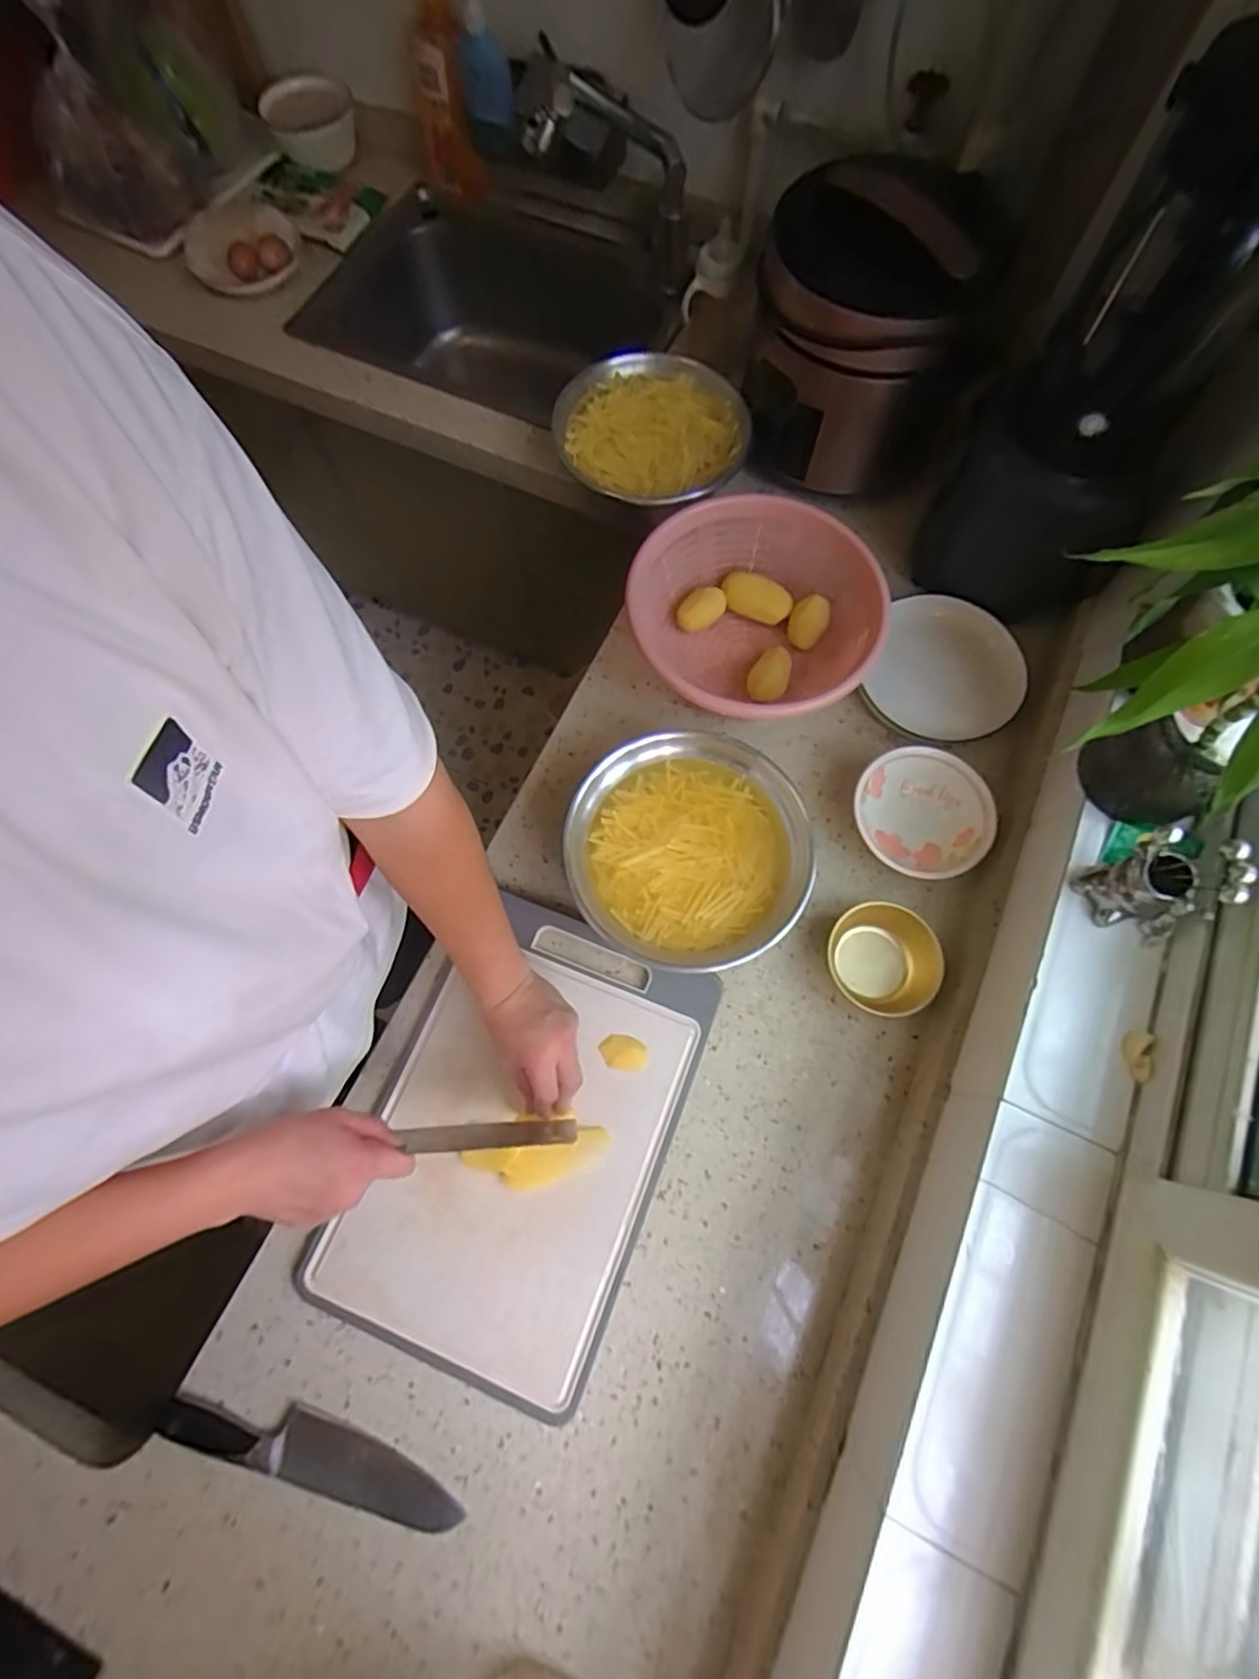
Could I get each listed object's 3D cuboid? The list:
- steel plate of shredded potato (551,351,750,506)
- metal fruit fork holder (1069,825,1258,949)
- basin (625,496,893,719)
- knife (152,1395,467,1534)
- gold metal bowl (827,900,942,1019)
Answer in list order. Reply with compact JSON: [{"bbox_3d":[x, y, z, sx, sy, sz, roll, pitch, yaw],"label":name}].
[{"bbox_3d":[0.031,-0.517,0.839,0.241,0.041,0.224,0,71,0],"label":"steel plate of shredded potato"},{"bbox_3d":[0.438,0.039,0.541,0.072,0.106,0.056,13,74,6],"label":"metal fruit fork holder"},{"bbox_3d":[0.136,-0.252,0.781,0.265,0.124,0.265,0,71,0],"label":"basin"},{"bbox_3d":[-0.279,0.543,0.577,0.269,0.021,0.052,17,72,5],"label":"knife"},{"bbox_3d":[0.270,0.128,0.697,0.101,0.047,0.112,3,71,1],"label":"gold metal bowl"}]

